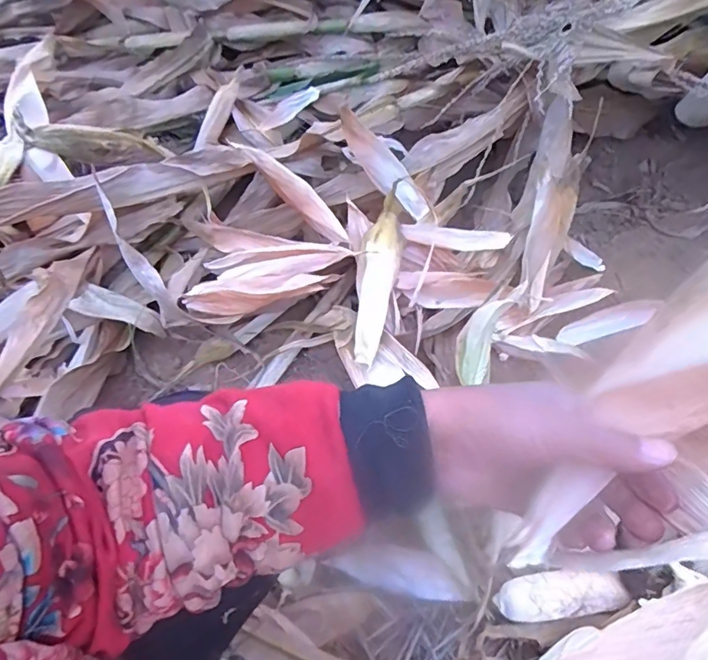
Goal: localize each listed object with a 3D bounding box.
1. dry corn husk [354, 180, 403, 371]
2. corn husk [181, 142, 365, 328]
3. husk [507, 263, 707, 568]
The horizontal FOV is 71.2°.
[{"bbox_3d":[0.034,-0.087,0.700,0.058,0.051,0.233,9,83,5],"label":"dry corn husk"},{"bbox_3d":[-0.124,-0.122,0.691,0.225,0.115,0.216,0,70,1],"label":"corn husk"},{"bbox_3d":[0.155,0.039,0.254,0.057,0.032,0.211,37,106,13],"label":"husk"}]

